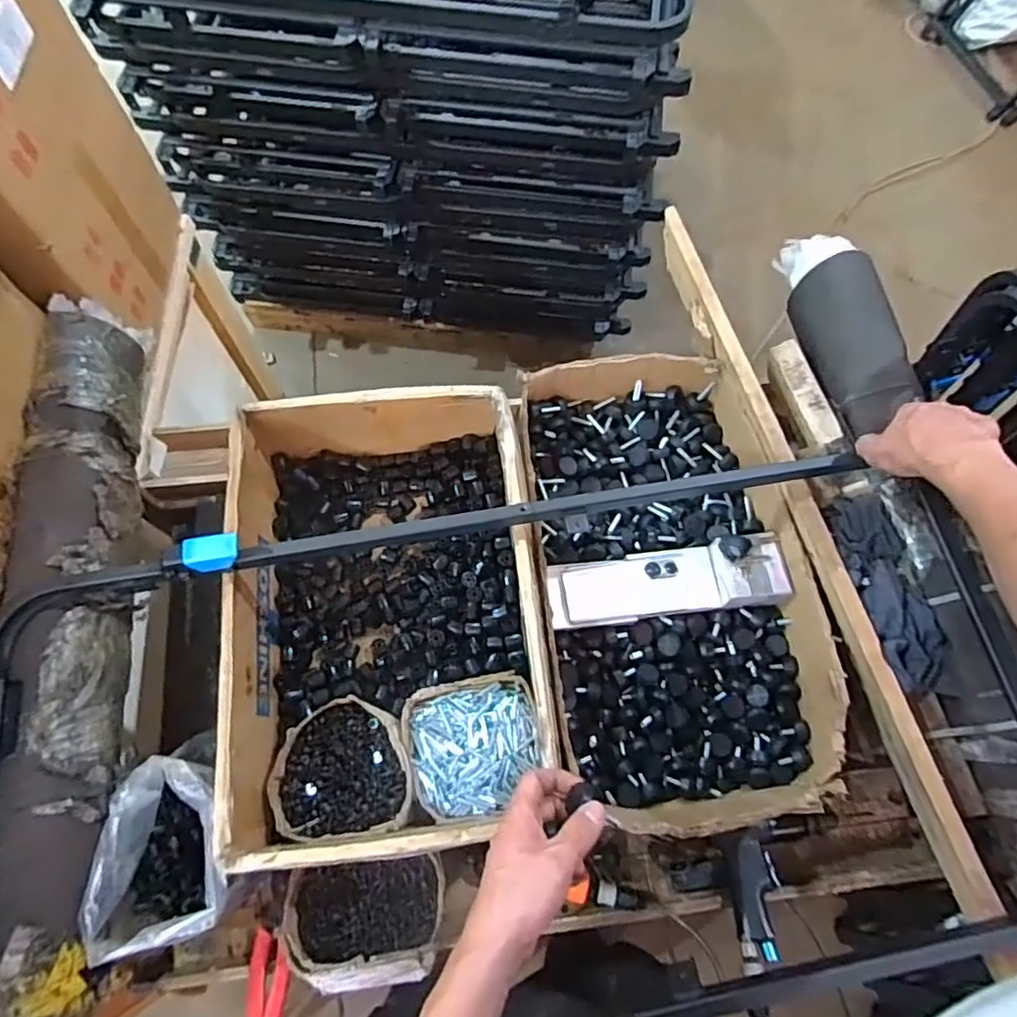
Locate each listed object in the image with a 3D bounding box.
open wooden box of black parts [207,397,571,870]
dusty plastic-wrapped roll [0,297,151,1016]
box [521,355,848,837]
[{"bbox_3d":[-0.138,0.117,0.770,0.341,0.159,0.512,-6,70,-3],"label":"open wooden box of black parts"},{"bbox_3d":[-0.487,0.127,0.684,0.133,0.110,0.835,-10,70,-5],"label":"dusty plastic-wrapped roll"},{"bbox_3d":[0.197,0.075,0.805,0.326,0.121,0.594,-6,70,-3],"label":"box"}]

